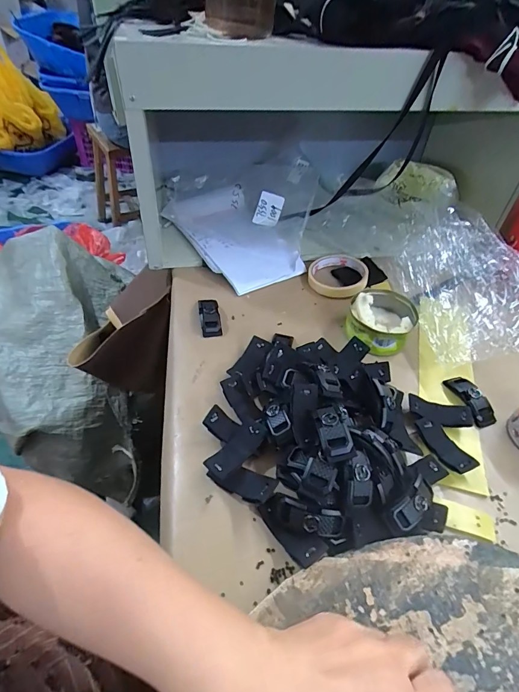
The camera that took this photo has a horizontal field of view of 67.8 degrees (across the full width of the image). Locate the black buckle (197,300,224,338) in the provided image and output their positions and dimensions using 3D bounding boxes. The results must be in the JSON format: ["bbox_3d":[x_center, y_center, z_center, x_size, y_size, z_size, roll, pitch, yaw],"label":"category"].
[{"bbox_3d":[-0.065,-0.039,0.500,0.025,0.013,0.060,-6,48,-11],"label":"black buckle"}]

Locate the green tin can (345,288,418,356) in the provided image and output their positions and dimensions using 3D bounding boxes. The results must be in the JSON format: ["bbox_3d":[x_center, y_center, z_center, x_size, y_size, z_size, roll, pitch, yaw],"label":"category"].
[{"bbox_3d":[0.155,-0.035,0.493,0.078,0.037,0.090,21,49,14],"label":"green tin can"}]

